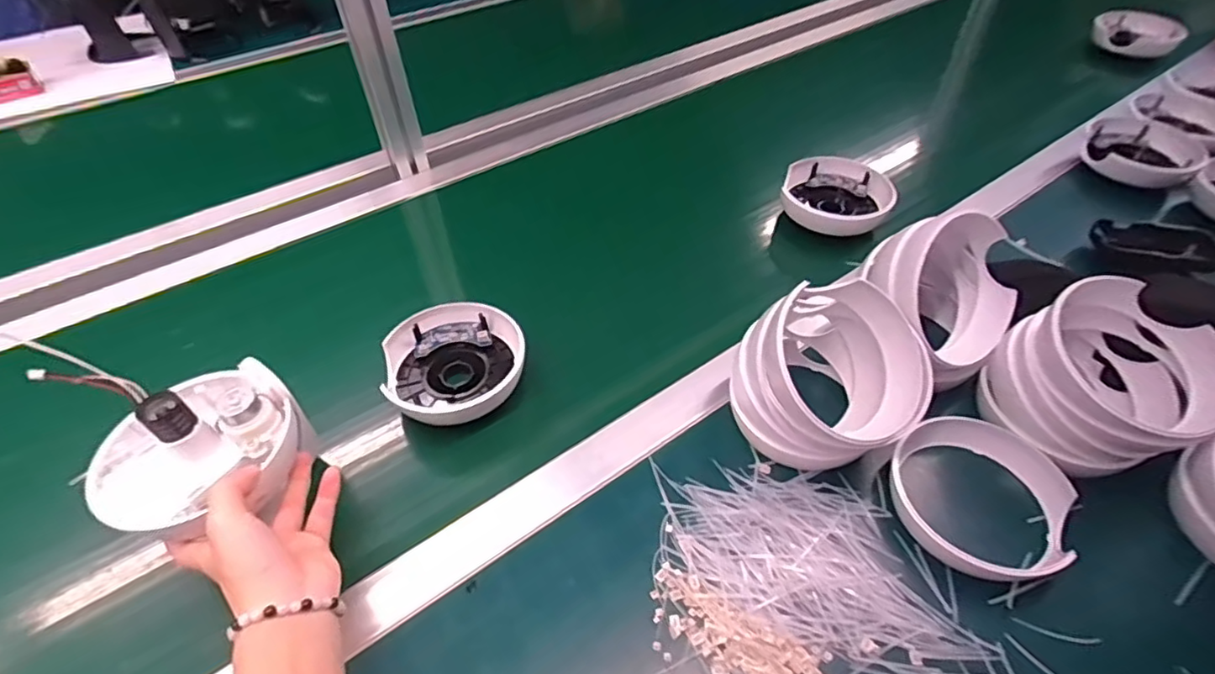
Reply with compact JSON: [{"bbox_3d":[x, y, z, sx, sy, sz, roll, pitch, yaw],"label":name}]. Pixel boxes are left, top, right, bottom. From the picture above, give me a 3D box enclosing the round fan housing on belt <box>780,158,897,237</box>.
[{"bbox_3d":[0.249,-0.154,0.643,0.110,0.031,0.101,0,47,0],"label":"round fan housing on belt"}]

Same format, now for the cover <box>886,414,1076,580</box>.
[{"bbox_3d":[0.258,0.109,0.411,0.115,0.031,0.127,36,57,29],"label":"cover"}]

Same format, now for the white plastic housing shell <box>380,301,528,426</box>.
[{"bbox_3d":[-0.126,0.020,0.493,0.110,0.040,0.092,-19,50,-17],"label":"white plastic housing shell"}]

